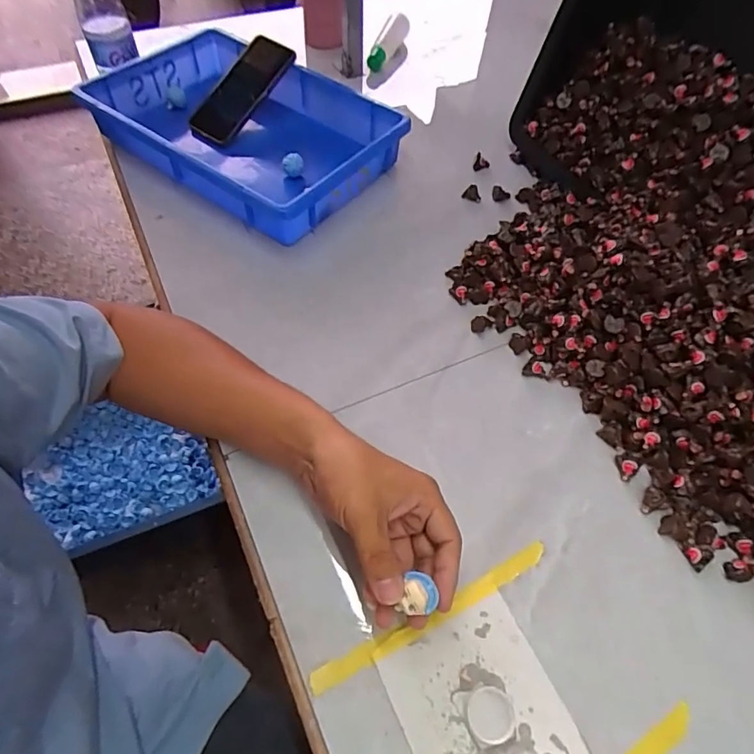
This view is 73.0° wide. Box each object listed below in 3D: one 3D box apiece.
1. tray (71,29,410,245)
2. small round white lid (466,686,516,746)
[{"bbox_3d":[-0.172,-0.325,0.671,0.358,0.090,0.244,33,61,18],"label":"tray"},{"bbox_3d":[0.077,0.229,0.346,0.031,0.012,0.032,5,56,1],"label":"small round white lid"}]

